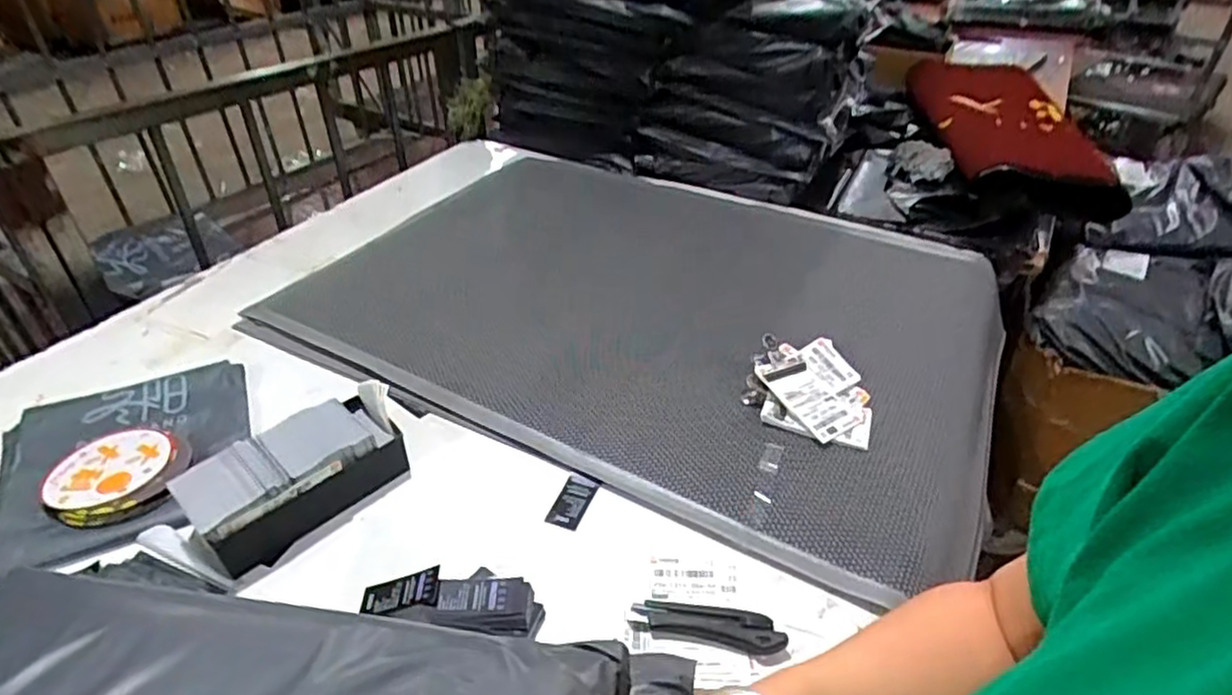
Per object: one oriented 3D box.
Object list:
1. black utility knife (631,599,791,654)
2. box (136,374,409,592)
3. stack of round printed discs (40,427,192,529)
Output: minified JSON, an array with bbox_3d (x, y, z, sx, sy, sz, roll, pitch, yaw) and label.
[{"bbox_3d":[0.088,0.267,0.655,0.145,0.019,0.036,7,37,9],"label":"black utility knife"},{"bbox_3d":[-0.362,0.147,0.746,0.272,0.078,0.126,-28,45,-33],"label":"box"},{"bbox_3d":[-0.577,0.147,0.788,0.148,0.028,0.141,-10,38,-15],"label":"stack of round printed discs"}]

